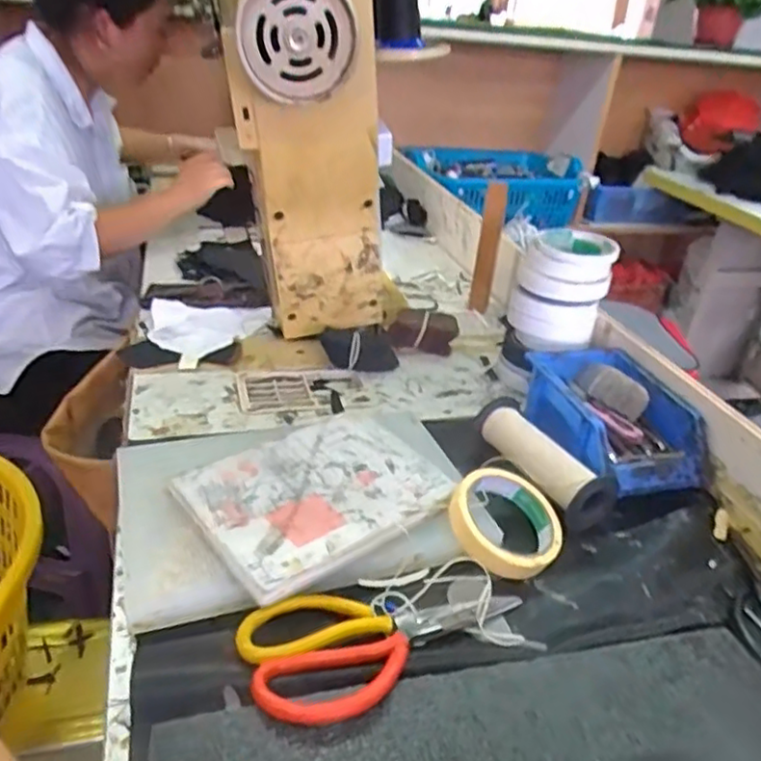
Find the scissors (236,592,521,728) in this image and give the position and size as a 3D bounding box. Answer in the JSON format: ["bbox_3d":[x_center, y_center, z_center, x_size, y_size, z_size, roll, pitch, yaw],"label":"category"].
[{"bbox_3d":[0.004,0.168,0.452,0.199,0.024,0.103,-13,33,-32],"label":"scissors"}]

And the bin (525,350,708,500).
[{"bbox_3d":[0.236,0.035,0.662,0.125,0.062,0.186,-2,28,-14],"label":"bin"}]

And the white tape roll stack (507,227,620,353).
[{"bbox_3d":[0.211,-0.105,0.769,0.099,0.120,0.093,10,28,8],"label":"white tape roll stack"}]

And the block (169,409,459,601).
[{"bbox_3d":[-0.052,0.091,0.550,0.203,0.013,0.149,-18,36,-36],"label":"block"}]

